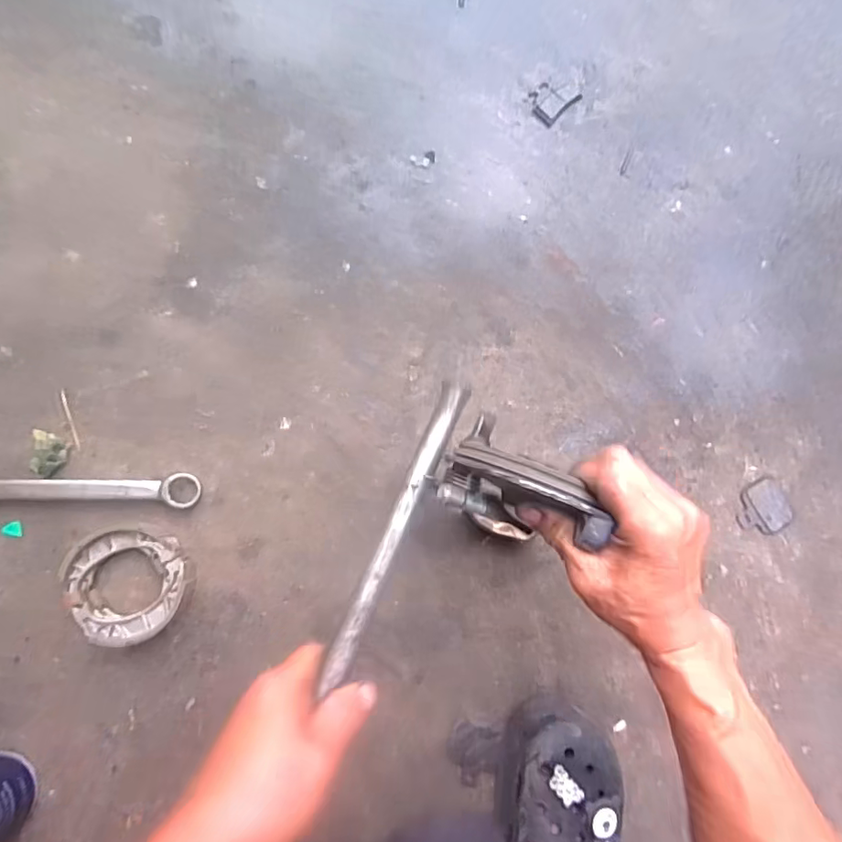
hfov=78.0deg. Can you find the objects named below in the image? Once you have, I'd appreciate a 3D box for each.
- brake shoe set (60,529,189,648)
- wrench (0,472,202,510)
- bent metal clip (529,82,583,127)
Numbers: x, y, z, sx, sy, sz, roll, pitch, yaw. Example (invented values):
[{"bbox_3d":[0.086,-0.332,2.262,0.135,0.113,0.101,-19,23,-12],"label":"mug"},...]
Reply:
[{"bbox_3d":[-0.261,0.147,0.464,0.101,0.024,0.094,1,84,-5],"label":"brake shoe set"},{"bbox_3d":[-0.326,0.061,0.472,0.240,0.019,0.039,0,84,-5],"label":"wrench"},{"bbox_3d":[0.140,-0.341,0.549,0.054,0.007,0.039,-43,89,-8],"label":"bent metal clip"}]

